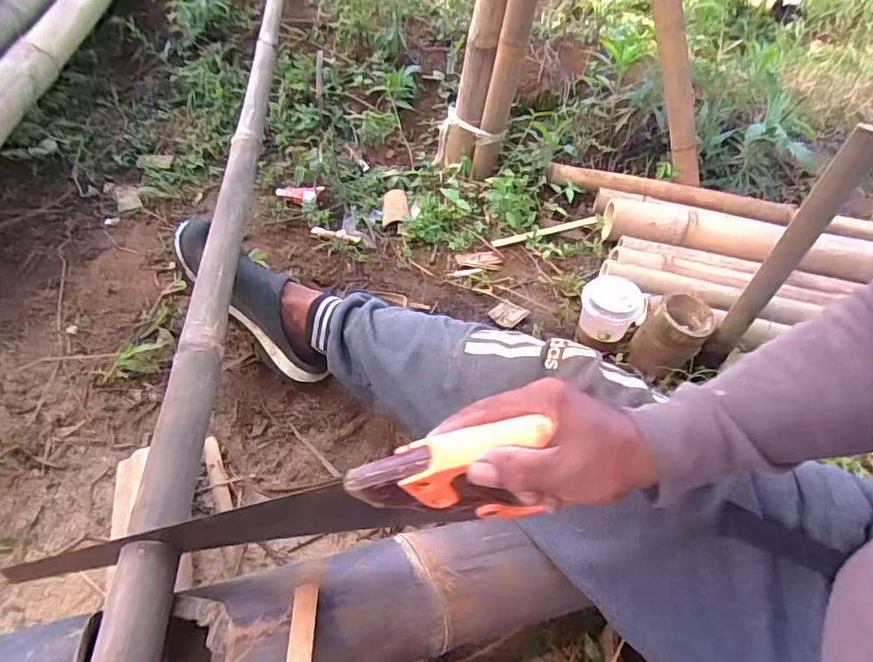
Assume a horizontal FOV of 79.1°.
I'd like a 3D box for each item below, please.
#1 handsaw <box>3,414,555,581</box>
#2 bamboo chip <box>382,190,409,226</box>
[{"bbox_3d":[-0.117,0.146,0.396,0.415,0.081,0.033,-16,43,13],"label":"handsaw"},{"bbox_3d":[-0.081,-0.241,1.021,0.054,0.010,0.098,-18,49,15],"label":"bamboo chip"}]

